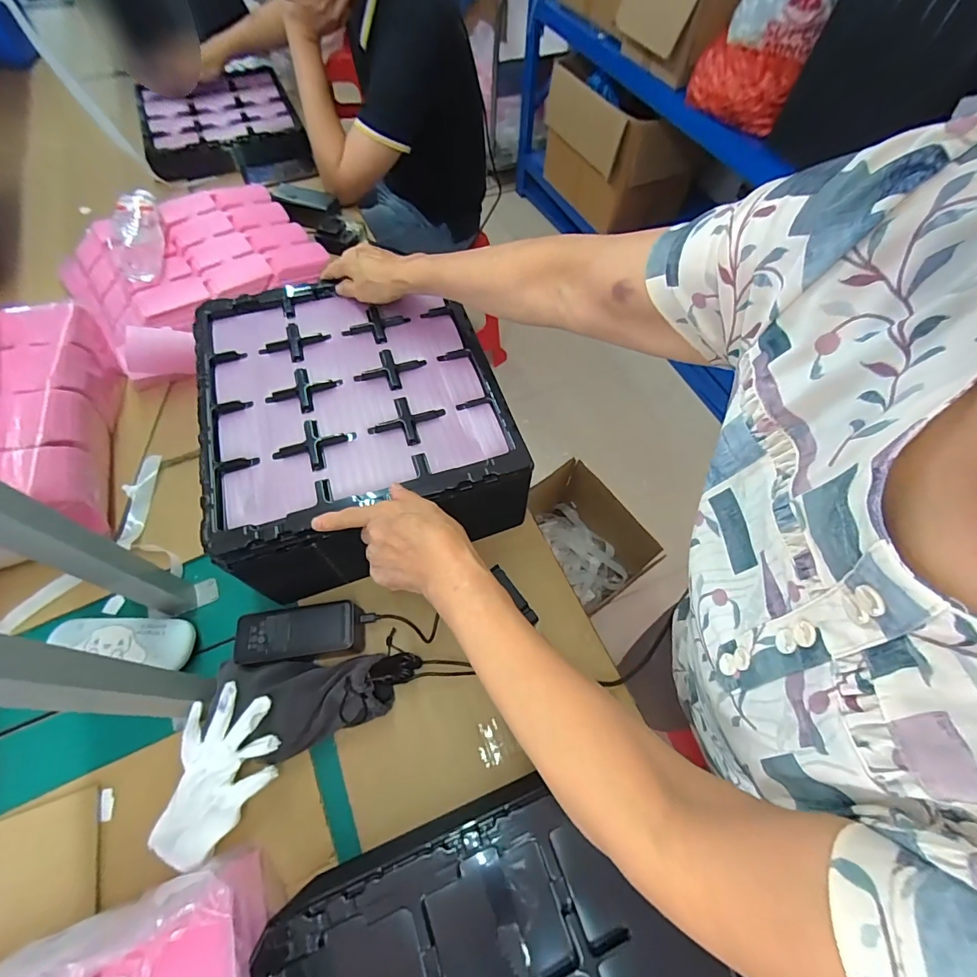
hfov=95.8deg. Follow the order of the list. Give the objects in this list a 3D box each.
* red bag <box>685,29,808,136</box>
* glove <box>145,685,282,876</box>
[{"bbox_3d":[0.619,-1.014,1.115,0.261,0.142,0.093,38,67,17],"label":"red bag"},{"bbox_3d":[-0.261,0.276,0.427,0.094,0.022,0.154,9,77,9],"label":"glove"}]

